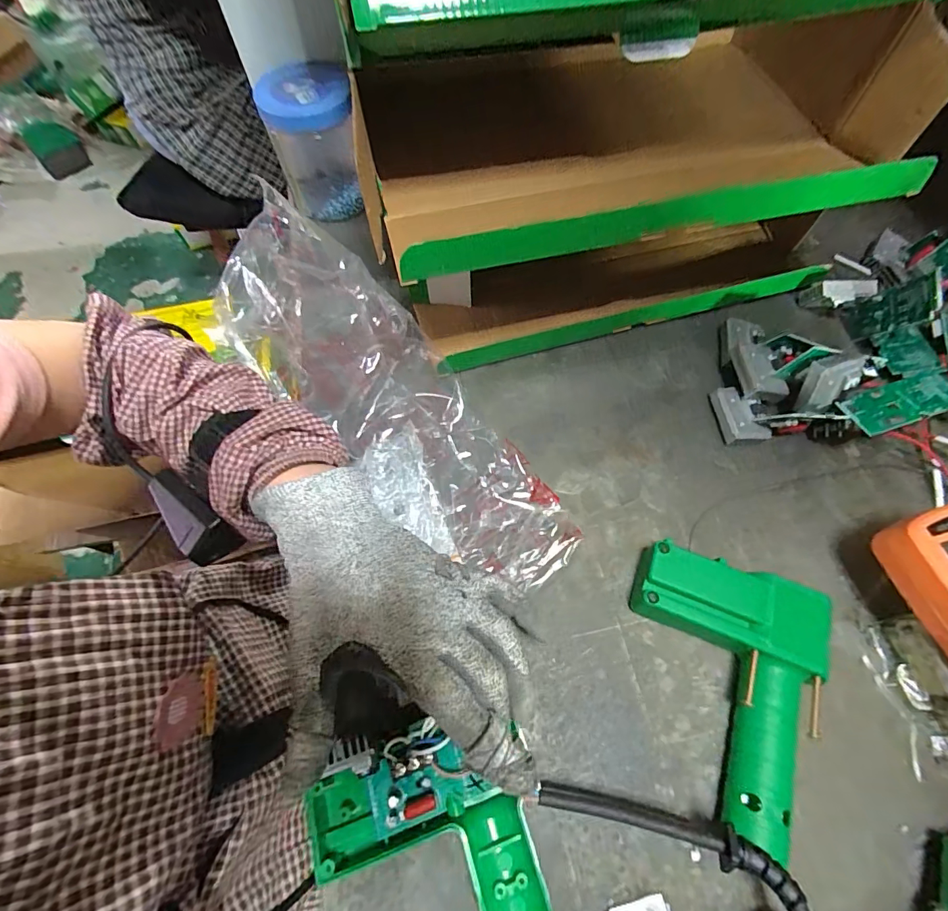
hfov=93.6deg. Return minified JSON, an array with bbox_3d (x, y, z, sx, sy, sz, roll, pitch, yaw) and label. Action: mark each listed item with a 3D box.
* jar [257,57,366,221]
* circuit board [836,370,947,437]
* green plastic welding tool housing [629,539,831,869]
[{"bbox_3d":[-0.150,-0.296,0.426,0.077,0.098,0.080,0,65,0],"label":"jar"},{"bbox_3d":[0.306,-0.039,0.316,0.079,0.007,0.033,-19,58,0],"label":"circuit board"},{"bbox_3d":[0.143,0.133,0.263,0.106,0.027,0.137,18,66,8],"label":"green plastic welding tool housing"}]

